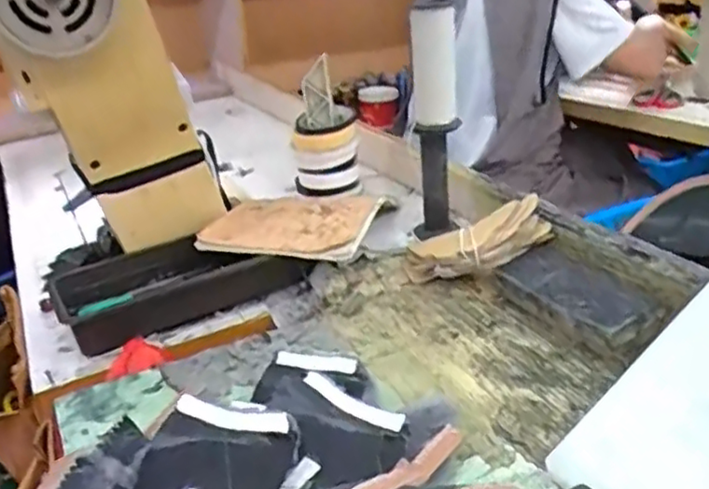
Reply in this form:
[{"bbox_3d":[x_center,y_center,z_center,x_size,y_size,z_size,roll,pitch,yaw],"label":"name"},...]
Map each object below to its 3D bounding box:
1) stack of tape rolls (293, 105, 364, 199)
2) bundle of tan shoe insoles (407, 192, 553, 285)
[{"bbox_3d":[-0.041,-0.135,0.983,0.094,0.110,0.099,-6,24,-5],"label":"stack of tape rolls"},{"bbox_3d":[0.135,0.004,0.753,0.169,0.046,0.062,-23,22,11],"label":"bundle of tan shoe insoles"}]

